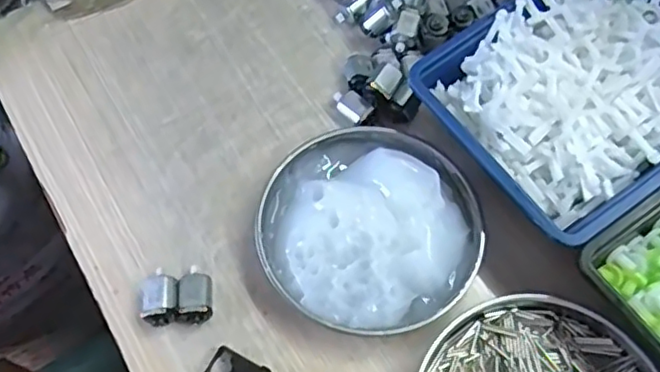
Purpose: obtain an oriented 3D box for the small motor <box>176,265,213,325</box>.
[{"bbox_3d":[-0.079,0.063,0.365,0.019,0.013,0.034,0,63,0],"label":"small motor"}]

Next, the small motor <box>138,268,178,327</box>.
[{"bbox_3d":[-0.099,0.066,0.361,0.022,0.017,0.031,-9,63,-4],"label":"small motor"}]

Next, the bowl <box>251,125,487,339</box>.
[{"bbox_3d":[0.023,0.023,0.374,0.128,0.033,0.129,0,63,0],"label":"bowl"}]

